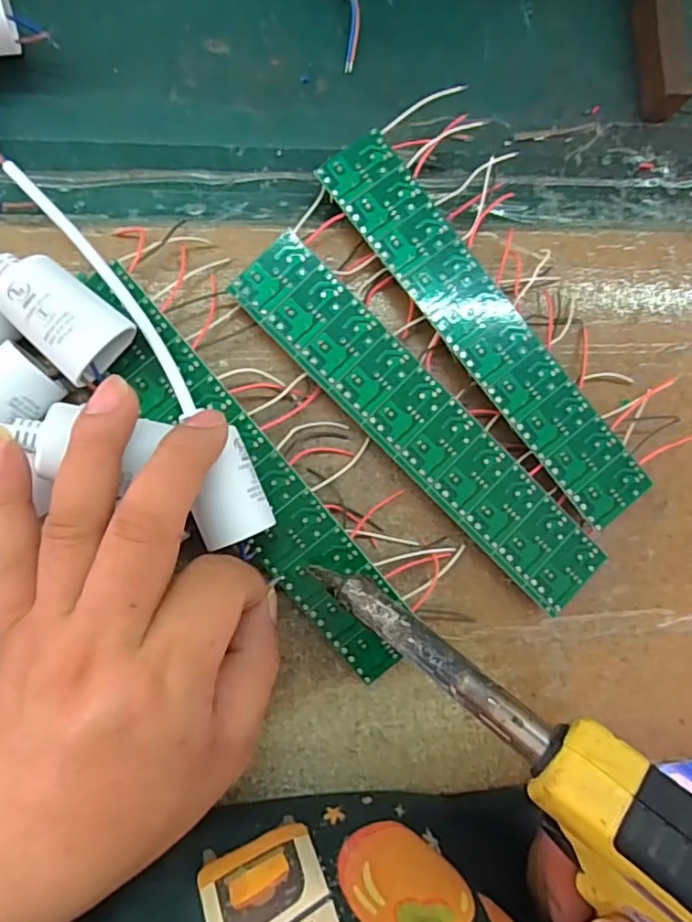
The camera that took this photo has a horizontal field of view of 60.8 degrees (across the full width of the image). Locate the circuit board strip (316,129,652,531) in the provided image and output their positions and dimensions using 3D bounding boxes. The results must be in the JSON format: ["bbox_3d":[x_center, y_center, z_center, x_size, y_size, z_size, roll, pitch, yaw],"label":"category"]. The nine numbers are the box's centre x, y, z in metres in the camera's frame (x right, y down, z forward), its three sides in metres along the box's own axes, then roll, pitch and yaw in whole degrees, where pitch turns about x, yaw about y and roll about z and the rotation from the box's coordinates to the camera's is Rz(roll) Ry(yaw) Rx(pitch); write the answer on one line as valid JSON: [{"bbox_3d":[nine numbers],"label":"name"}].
[{"bbox_3d":[0.063,-0.059,0.265,0.035,0.004,0.199,-38,91,-7],"label":"circuit board strip"}]

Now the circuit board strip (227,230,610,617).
[{"bbox_3d":[0.036,-0.015,0.260,0.201,0.004,0.038,45,85,-4],"label":"circuit board strip"}]

